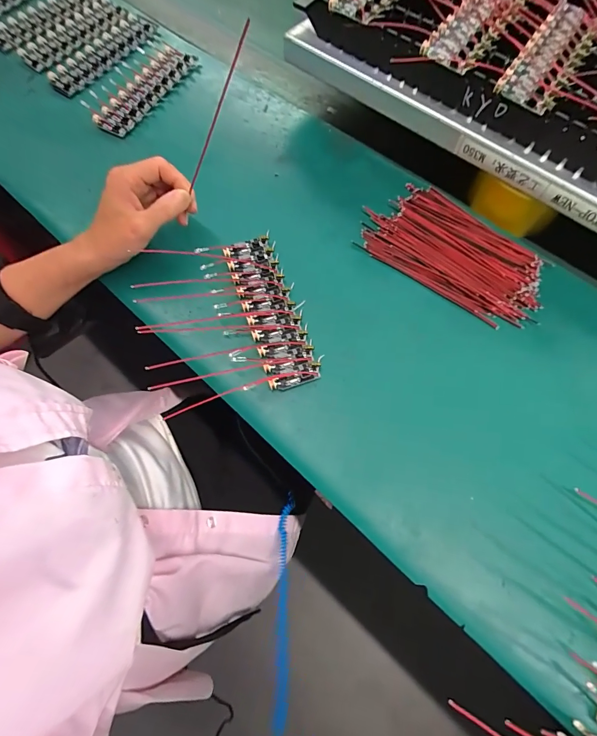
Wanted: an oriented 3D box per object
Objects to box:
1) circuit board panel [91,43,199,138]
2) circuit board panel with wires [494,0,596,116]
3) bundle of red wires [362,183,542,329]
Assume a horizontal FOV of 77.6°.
[{"bbox_3d":[-0.185,-0.339,0.451,0.054,0.016,0.149,29,70,10],"label":"circuit board panel"},{"bbox_3d":[0.217,-0.266,0.316,0.044,0.015,0.137,33,71,12],"label":"circuit board panel with wires"},{"bbox_3d":[0.149,-0.108,0.351,0.166,0.020,0.089,39,73,14],"label":"bundle of red wires"}]

